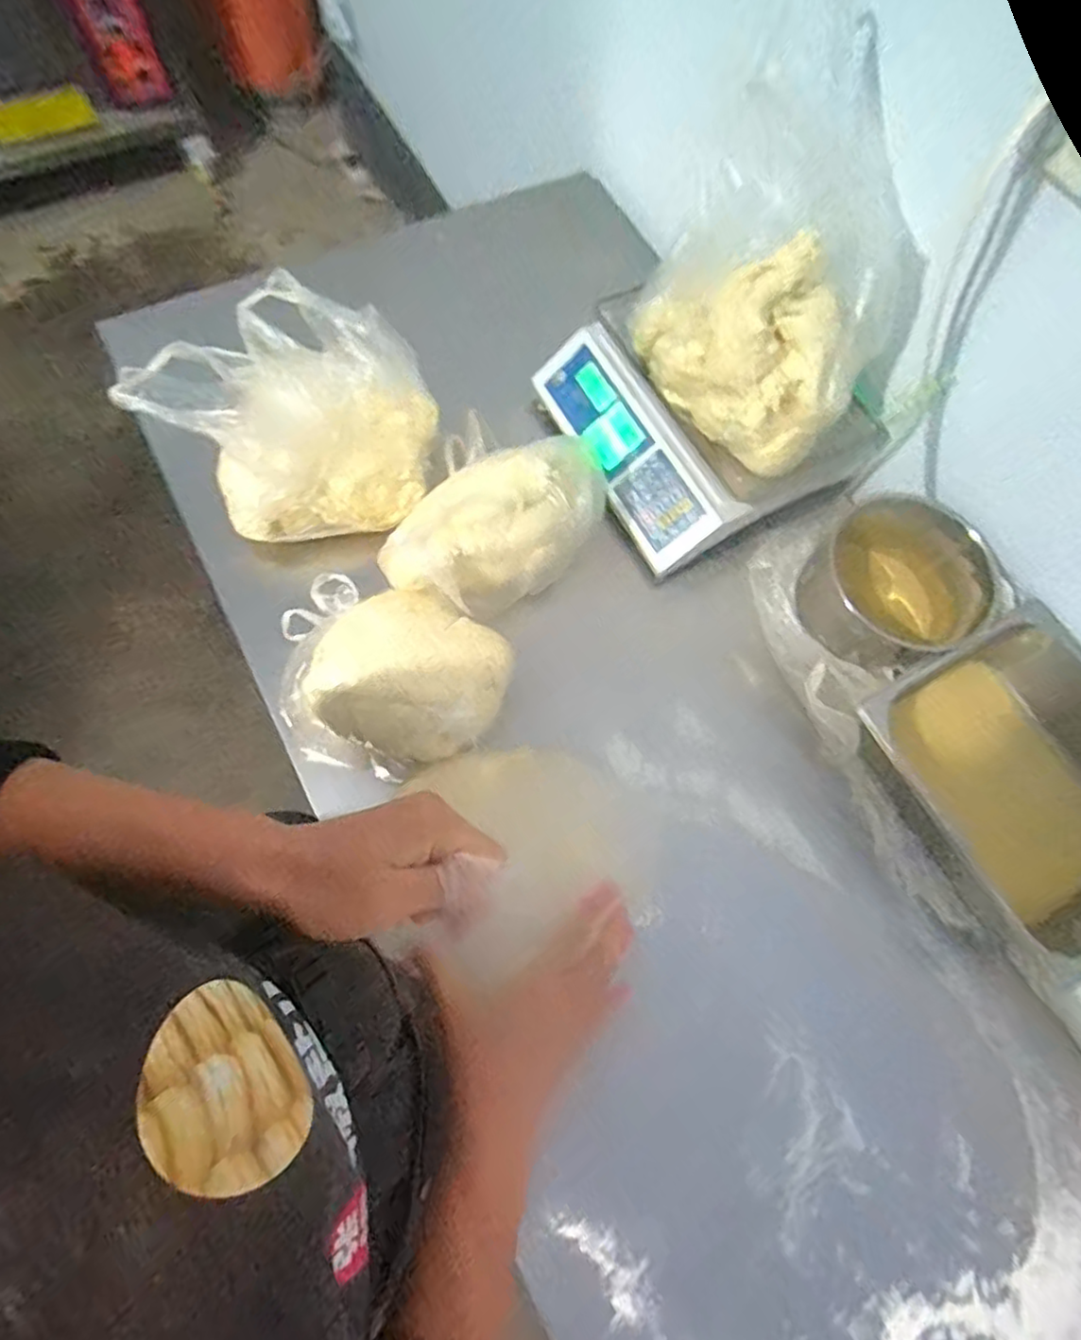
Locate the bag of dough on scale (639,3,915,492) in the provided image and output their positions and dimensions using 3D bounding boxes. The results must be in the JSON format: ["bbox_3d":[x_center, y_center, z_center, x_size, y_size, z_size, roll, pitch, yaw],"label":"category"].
[{"bbox_3d":[0.238,-0.376,0.708,0.239,0.214,0.163,43,72,11],"label":"bag of dough on scale"}]

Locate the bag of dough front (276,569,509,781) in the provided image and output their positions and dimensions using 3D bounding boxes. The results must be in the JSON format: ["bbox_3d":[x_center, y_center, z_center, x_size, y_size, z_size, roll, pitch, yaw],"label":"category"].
[{"bbox_3d":[-0.156,0.004,0.700,0.226,0.096,0.197,18,70,2],"label":"bag of dough front"}]

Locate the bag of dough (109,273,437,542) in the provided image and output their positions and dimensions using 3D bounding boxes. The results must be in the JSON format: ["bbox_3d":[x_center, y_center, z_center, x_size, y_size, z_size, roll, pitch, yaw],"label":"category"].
[{"bbox_3d":[-0.278,-0.290,0.764,0.260,0.157,0.247,37,71,9],"label":"bag of dough"}]

